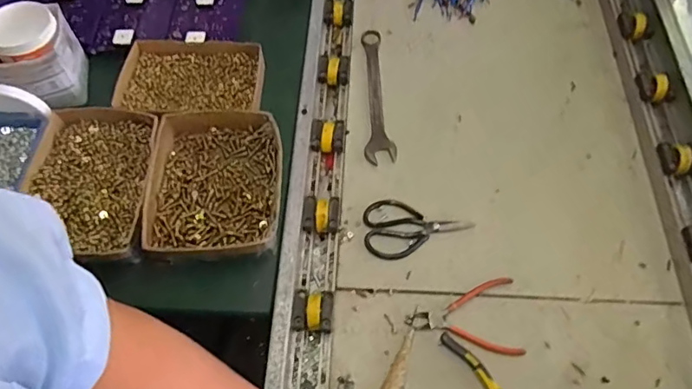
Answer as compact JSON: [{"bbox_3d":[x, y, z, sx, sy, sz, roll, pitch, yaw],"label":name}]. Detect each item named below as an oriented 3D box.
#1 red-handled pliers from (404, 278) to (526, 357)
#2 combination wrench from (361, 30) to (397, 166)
[{"bbox_3d":[0.162,0.170,0.715,0.154,0.012,0.103,-1,60,-1],"label":"red-handled pliers"},{"bbox_3d":[0.055,-0.180,0.910,0.050,0.014,0.289,-1,60,-1],"label":"combination wrench"}]

